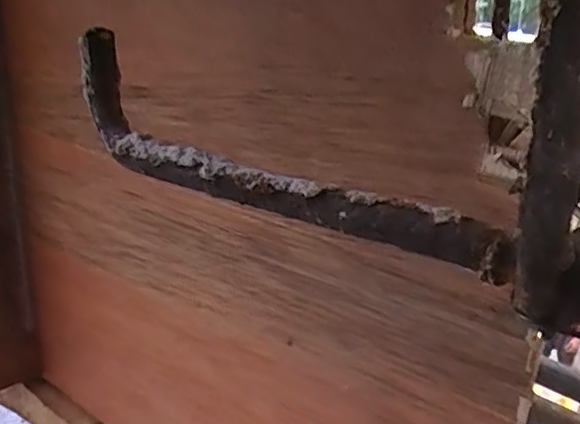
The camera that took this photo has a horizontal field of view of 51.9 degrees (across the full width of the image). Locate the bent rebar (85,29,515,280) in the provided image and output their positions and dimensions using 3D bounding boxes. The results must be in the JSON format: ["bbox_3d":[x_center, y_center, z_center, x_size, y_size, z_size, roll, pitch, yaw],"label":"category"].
[{"bbox_3d":[-0.014,-0.019,0.147,0.142,0.034,0.010,19,22,41],"label":"bent rebar"}]

